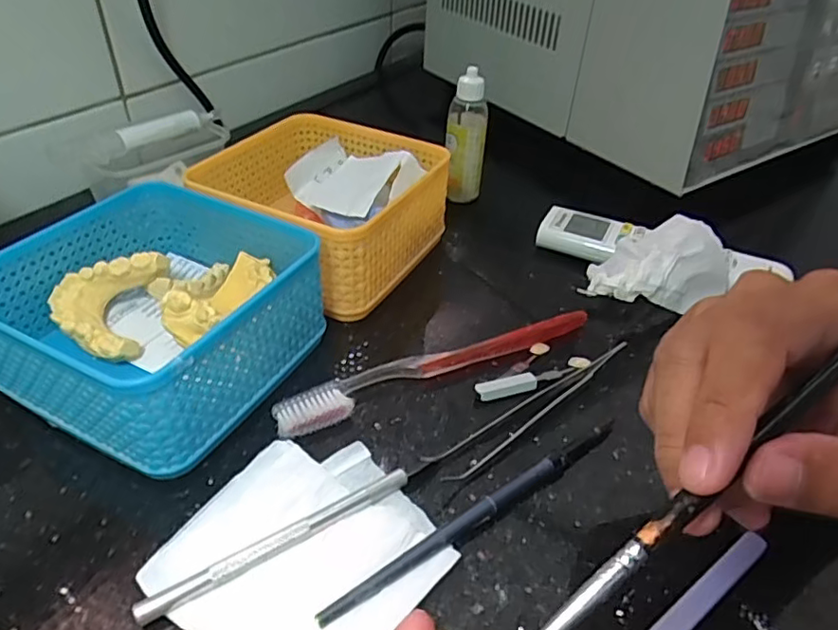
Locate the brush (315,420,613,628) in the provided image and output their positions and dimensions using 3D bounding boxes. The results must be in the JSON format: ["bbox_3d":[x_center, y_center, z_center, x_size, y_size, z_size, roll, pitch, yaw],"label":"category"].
[{"bbox_3d":[0.030,0.084,0.257,0.163,0.008,0.009,-22,44,-27],"label":"brush"}]

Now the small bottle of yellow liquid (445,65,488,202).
[{"bbox_3d":[0.039,-0.146,0.496,0.033,0.107,0.030,4,38,2],"label":"small bottle of yellow liquid"}]

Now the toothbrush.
[{"bbox_3d":[0.012,0.025,0.325,0.185,0.012,0.021,-18,42,-23],"label":"toothbrush"}]

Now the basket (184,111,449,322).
[{"bbox_3d":[-0.063,-0.073,0.397,0.130,0.062,0.131,20,41,21],"label":"basket"}]

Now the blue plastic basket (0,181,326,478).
[{"bbox_3d":[-0.133,-0.001,0.307,0.127,0.065,0.128,19,41,21],"label":"blue plastic basket"}]

